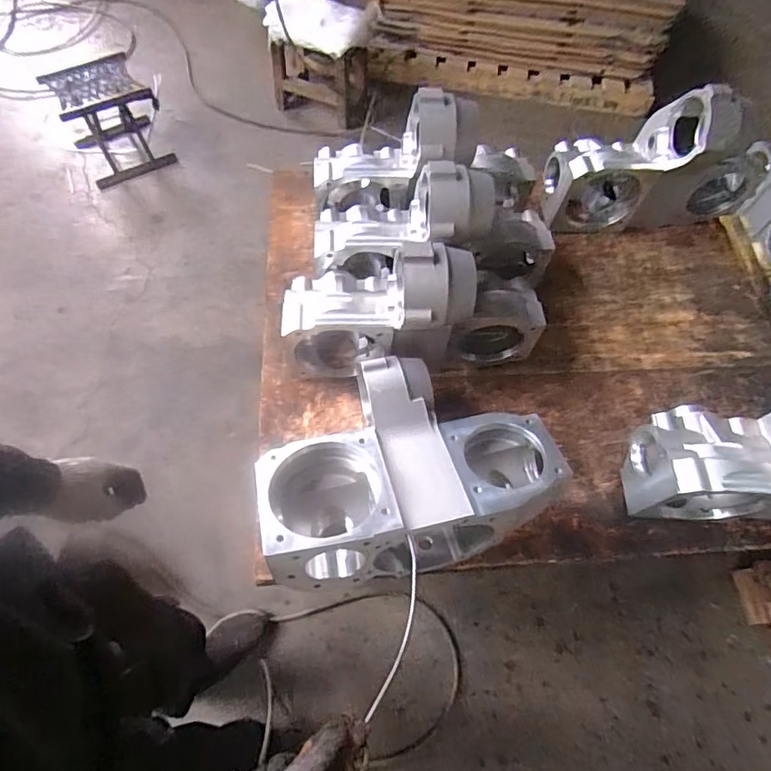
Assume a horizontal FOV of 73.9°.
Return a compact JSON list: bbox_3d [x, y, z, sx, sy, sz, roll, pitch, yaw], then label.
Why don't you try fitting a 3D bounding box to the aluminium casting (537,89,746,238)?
[{"bbox_3d":[0.501,-0.465,1.060,0.292,0.306,0.158,1,62,-3],"label":"aluminium casting"}]

